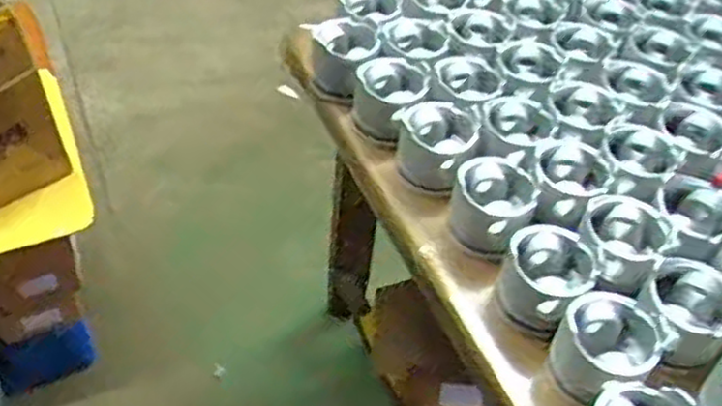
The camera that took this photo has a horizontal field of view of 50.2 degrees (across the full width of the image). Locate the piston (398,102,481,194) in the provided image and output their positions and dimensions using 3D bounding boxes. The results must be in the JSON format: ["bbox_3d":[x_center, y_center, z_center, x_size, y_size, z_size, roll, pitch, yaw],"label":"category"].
[{"bbox_3d":[0.091,-0.073,0.936,0.089,0.076,0.095,2,46,-2],"label":"piston"}]

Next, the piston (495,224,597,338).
[{"bbox_3d":[0.193,0.079,0.803,0.087,0.067,0.090,2,46,-2],"label":"piston"}]

